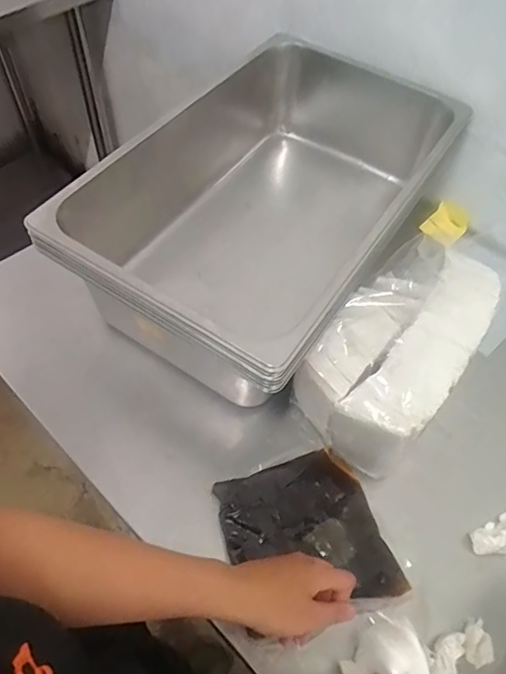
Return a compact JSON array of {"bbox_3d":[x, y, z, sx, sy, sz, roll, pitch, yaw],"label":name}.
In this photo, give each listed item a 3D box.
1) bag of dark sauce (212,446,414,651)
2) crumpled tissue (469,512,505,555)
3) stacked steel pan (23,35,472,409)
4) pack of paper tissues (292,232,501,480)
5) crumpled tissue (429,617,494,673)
[{"bbox_3d":[0.056,0.213,0.536,0.161,0.022,0.174,-16,60,-13],"label":"bag of dark sauce"},{"bbox_3d":[0.276,0.222,0.558,0.065,0.018,0.035,-22,62,-16],"label":"crumpled tissue"},{"bbox_3d":[0.033,-0.174,0.695,0.328,0.196,0.537,32,62,16],"label":"stacked steel pan"},{"bbox_3d":[0.172,0.013,0.591,0.140,0.129,0.271,37,63,18],"label":"pack of paper tissues"},{"bbox_3d":[0.206,0.316,0.496,0.077,0.033,0.042,-28,64,-19],"label":"crumpled tissue"}]

